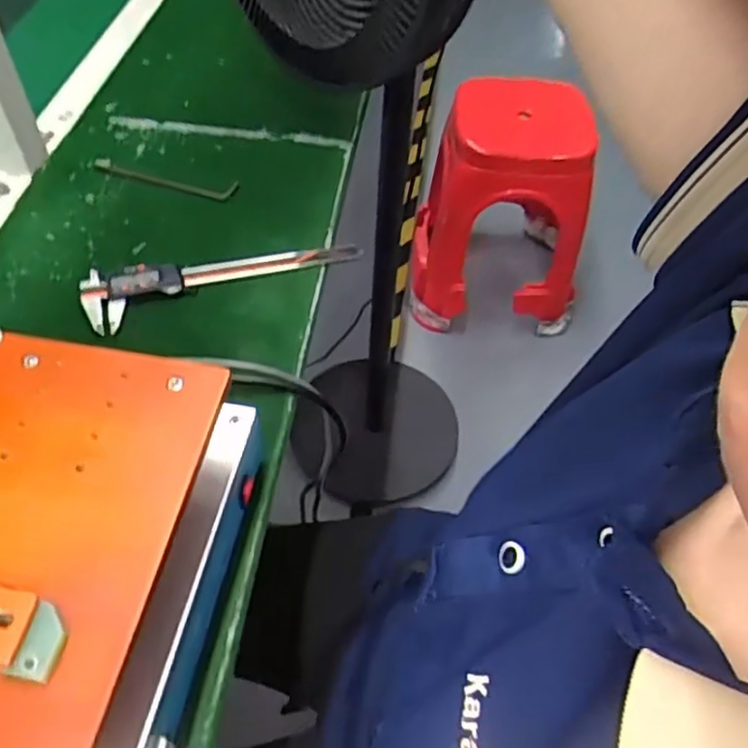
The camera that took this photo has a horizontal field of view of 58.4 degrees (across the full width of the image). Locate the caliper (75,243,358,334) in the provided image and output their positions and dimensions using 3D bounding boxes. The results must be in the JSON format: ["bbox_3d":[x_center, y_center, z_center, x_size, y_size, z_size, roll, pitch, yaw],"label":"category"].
[{"bbox_3d":[-0.126,-0.085,0.575,0.235,0.016,0.062,-13,55,-12],"label":"caliper"}]

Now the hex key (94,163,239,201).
[{"bbox_3d":[-0.209,-0.192,0.661,0.152,0.008,0.019,12,53,9],"label":"hex key"}]

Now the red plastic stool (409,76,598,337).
[{"bbox_3d":[0.280,-0.373,1.458,0.354,0.495,0.354,7,53,3],"label":"red plastic stool"}]

